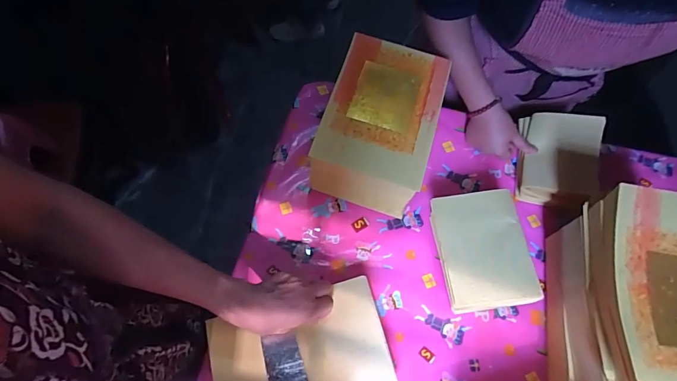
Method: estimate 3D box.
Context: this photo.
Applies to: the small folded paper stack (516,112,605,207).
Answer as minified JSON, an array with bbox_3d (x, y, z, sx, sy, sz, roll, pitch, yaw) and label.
[{"bbox_3d":[0.369,-0.057,0.669,0.124,0.050,0.162,9,74,27],"label":"small folded paper stack"}]

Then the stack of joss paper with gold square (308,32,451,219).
[{"bbox_3d":[0.058,-0.091,0.641,0.159,0.162,0.223,18,67,0],"label":"stack of joss paper with gold square"}]

